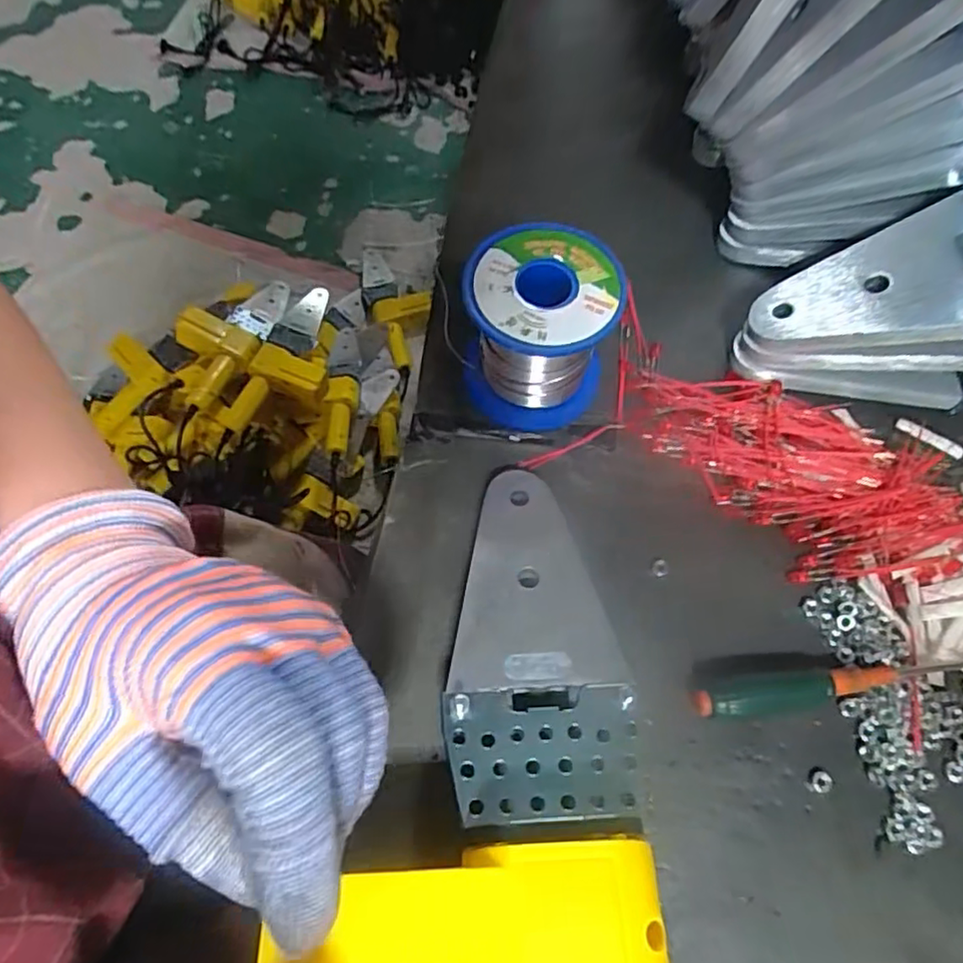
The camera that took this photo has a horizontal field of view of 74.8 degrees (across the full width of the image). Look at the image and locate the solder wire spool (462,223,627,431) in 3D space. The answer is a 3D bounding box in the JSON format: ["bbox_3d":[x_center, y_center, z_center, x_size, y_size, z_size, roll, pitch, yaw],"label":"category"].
[{"bbox_3d":[0.026,-0.067,0.281,0.062,0.061,0.062,-1,66,2],"label":"solder wire spool"}]

